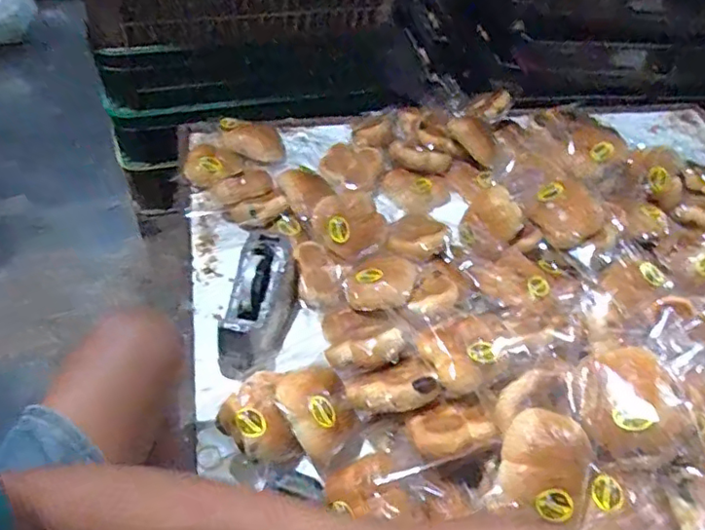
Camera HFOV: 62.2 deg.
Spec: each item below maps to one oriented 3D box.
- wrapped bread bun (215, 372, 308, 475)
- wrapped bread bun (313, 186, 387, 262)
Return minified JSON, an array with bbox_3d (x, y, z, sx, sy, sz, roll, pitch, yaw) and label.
[{"bbox_3d":[-0.123,0.208,0.757,0.087,0.090,0.112,-20,53,-23],"label":"wrapped bread bun"},{"bbox_3d":[-0.004,-0.069,0.958,0.113,0.063,0.089,26,50,16],"label":"wrapped bread bun"}]

